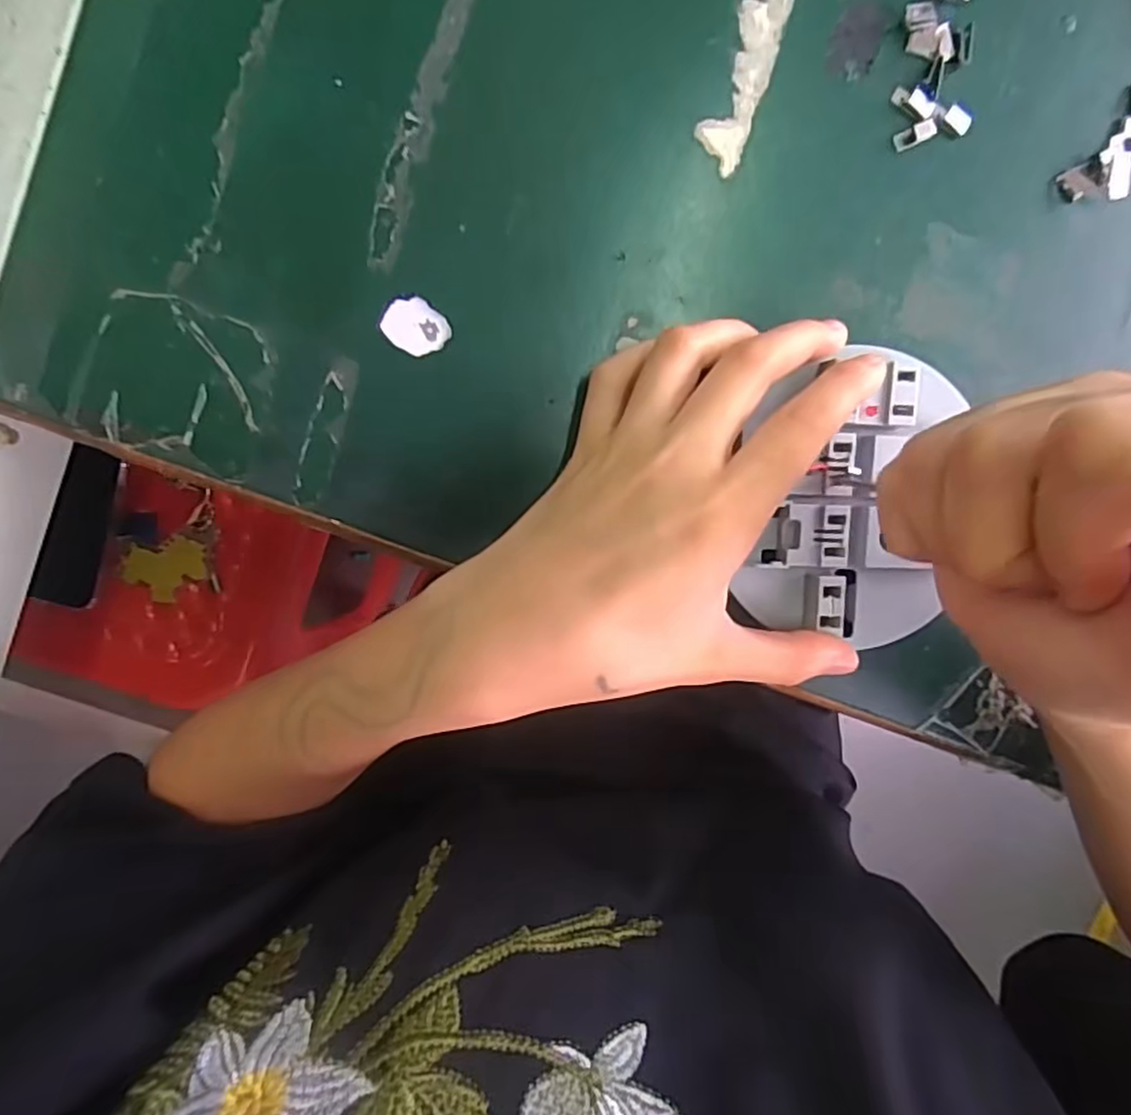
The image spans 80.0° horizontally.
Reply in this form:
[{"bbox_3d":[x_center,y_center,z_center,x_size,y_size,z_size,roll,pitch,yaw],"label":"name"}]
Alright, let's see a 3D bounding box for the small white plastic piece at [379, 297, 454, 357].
[{"bbox_3d":[-0.050,-0.077,0.227,0.021,0.004,0.017,31,92,-8],"label":"small white plastic piece"}]

